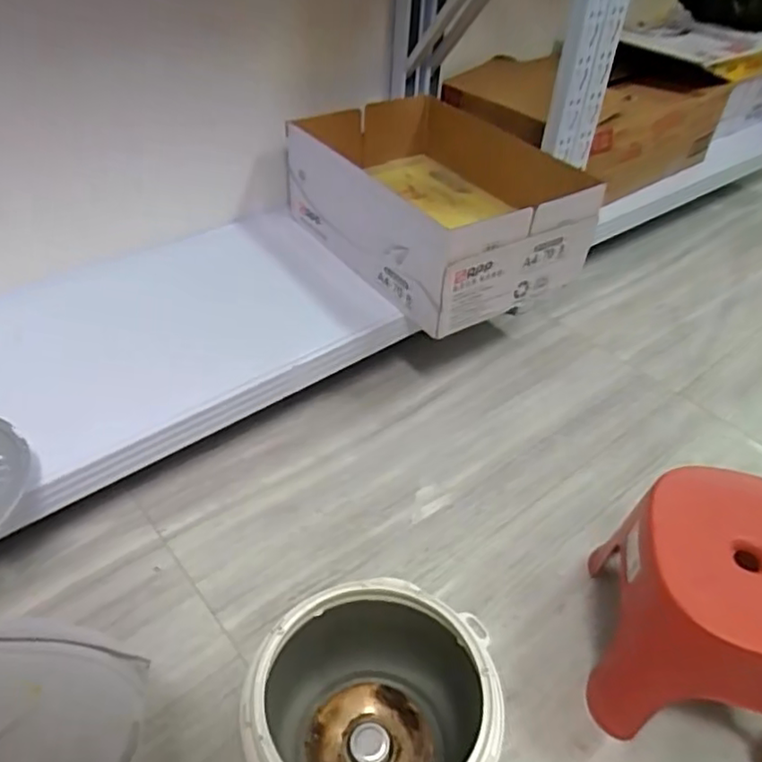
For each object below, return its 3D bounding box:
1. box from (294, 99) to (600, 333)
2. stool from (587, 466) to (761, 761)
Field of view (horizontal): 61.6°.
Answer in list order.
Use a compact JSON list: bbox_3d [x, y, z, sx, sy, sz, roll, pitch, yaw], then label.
[{"bbox_3d":[0.093,-0.328,1.115,0.371,0.178,0.519,-22,48,-26],"label":"box"},{"bbox_3d":[0.343,0.246,0.673,0.191,0.205,0.220,12,42,9],"label":"stool"}]

